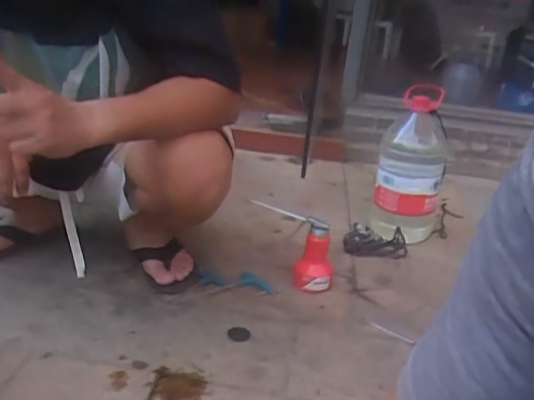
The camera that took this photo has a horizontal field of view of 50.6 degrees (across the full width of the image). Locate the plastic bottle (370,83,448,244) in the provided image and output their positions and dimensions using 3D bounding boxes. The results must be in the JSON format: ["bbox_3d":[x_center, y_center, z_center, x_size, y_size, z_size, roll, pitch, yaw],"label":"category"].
[{"bbox_3d":[0.358,-0.081,1.396,0.160,0.338,0.190,11,21,13],"label":"plastic bottle"}]

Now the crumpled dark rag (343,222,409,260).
[{"bbox_3d":[0.251,0.094,1.302,0.149,0.055,0.088,9,22,5],"label":"crumpled dark rag"}]

